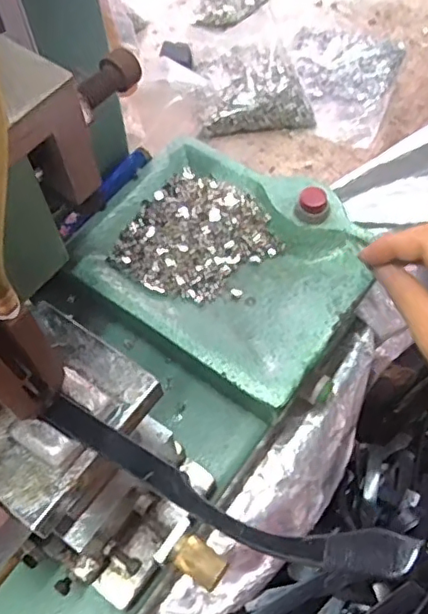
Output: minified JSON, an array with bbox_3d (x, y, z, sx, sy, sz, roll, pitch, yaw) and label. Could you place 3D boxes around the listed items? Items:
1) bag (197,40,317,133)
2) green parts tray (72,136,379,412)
[{"bbox_3d":[0.039,-0.253,0.655,0.126,0.043,0.150,-9,63,-3],"label":"bag"},{"bbox_3d":[0.008,-0.037,0.435,0.197,0.021,0.168,32,68,17],"label":"green parts tray"}]

